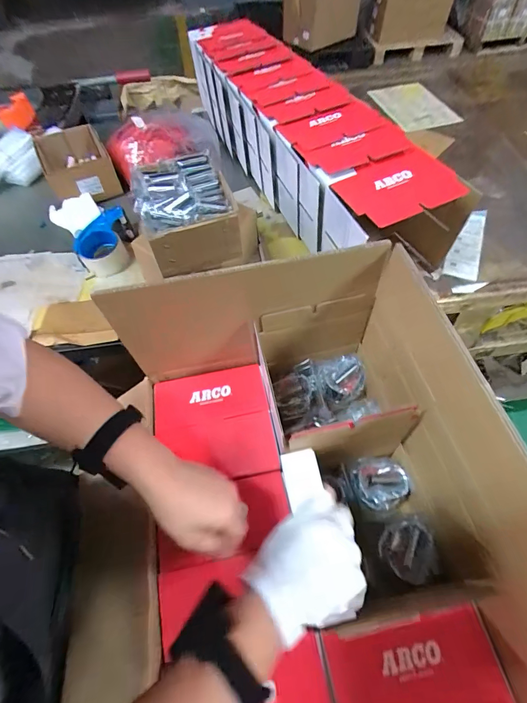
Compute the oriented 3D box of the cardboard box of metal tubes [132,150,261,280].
[{"bbox_3d":[-0.131,-0.243,0.574,0.150,0.089,0.194,-23,60,-10],"label":"cardboard box of metal tubes"}]

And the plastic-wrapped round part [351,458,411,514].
[{"bbox_3d":[0.170,0.197,0.506,0.079,0.051,0.074,-2,59,3],"label":"plastic-wrapped round part"}]

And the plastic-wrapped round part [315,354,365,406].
[{"bbox_3d":[0.137,0.050,0.591,0.082,0.030,0.075,-2,59,3],"label":"plastic-wrapped round part"}]

